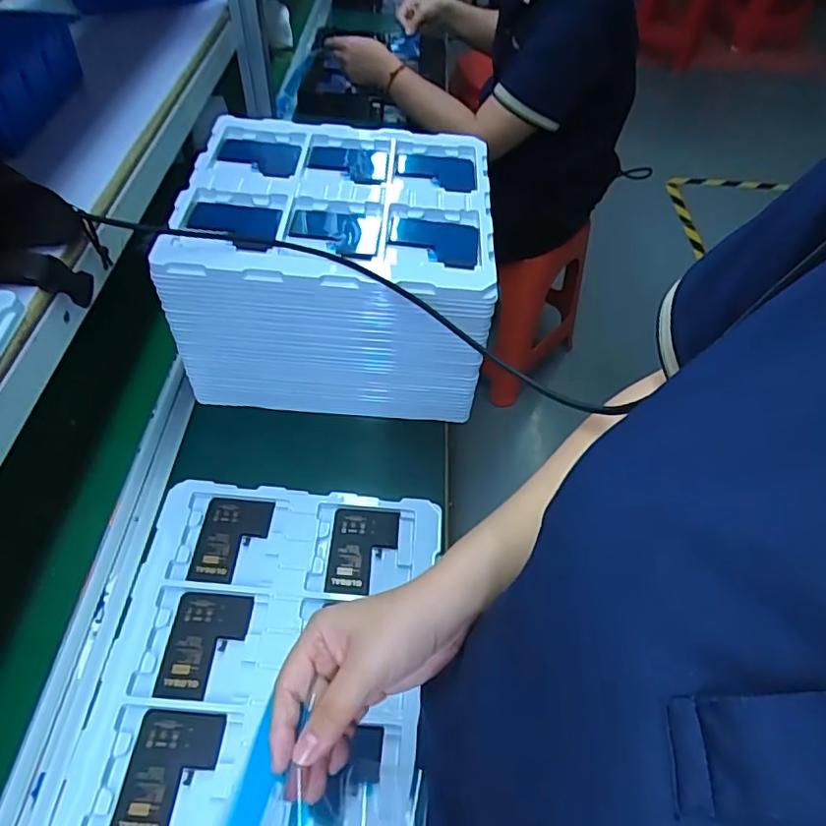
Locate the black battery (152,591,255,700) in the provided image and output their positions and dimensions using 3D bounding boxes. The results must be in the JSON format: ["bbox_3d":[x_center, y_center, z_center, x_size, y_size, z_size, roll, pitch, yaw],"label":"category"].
[{"bbox_3d":[-0.184,0.204,0.512,0.066,0.005,0.089,5,52,-2],"label":"black battery"}]

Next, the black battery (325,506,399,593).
[{"bbox_3d":[-0.049,0.137,0.580,0.066,0.009,0.093,5,52,-2],"label":"black battery"}]

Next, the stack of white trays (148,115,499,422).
[{"bbox_3d":[-0.084,-0.172,0.687,0.316,0.195,0.273,5,52,-2],"label":"stack of white trays"}]

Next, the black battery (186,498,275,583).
[{"bbox_3d":[-0.180,0.126,0.574,0.066,0.006,0.089,6,52,-2],"label":"black battery"}]

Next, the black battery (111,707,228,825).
[{"bbox_3d":[-0.190,0.281,0.451,0.065,0.004,0.090,6,52,-1],"label":"black battery"}]

